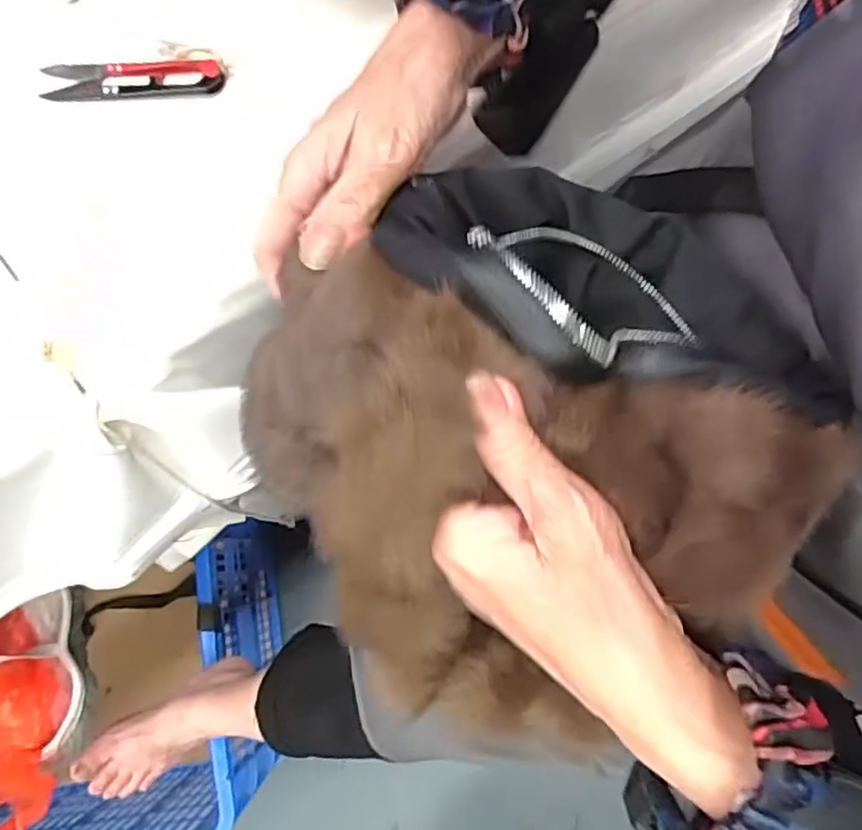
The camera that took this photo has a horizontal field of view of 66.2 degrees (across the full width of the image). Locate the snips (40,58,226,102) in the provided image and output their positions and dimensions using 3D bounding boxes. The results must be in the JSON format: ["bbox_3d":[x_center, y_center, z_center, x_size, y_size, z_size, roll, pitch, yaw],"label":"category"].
[{"bbox_3d":[-0.170,-0.191,0.377,0.105,0.012,0.024,1,79,1],"label":"snips"}]

